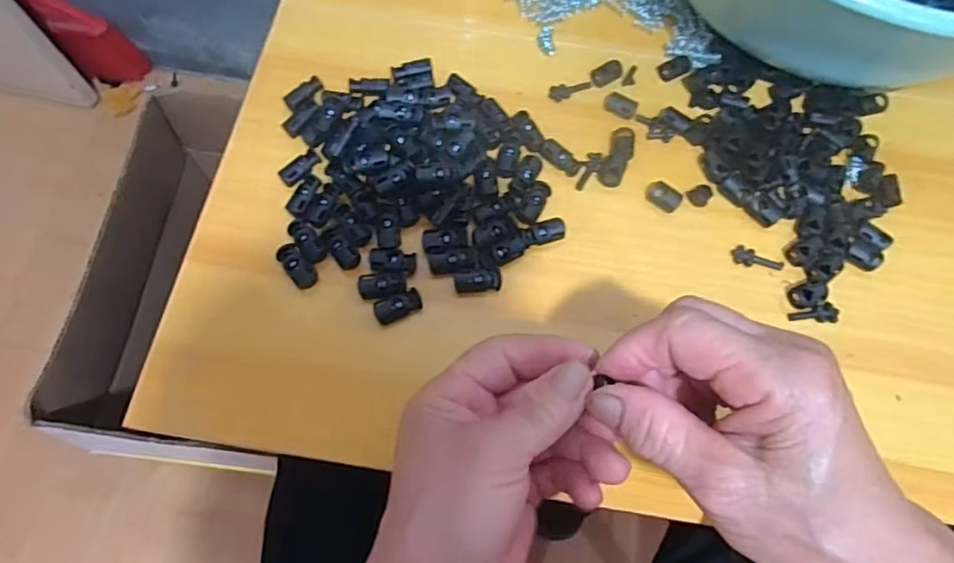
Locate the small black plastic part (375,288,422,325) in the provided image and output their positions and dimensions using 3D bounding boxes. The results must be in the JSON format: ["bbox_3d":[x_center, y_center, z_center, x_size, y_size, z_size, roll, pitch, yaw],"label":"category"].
[{"bbox_3d":[-0.043,0.014,0.329,0.026,0.013,0.012,-23,72,-11],"label":"small black plastic part"}]

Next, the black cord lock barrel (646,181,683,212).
[{"bbox_3d":[0.115,-0.053,0.366,0.022,0.008,0.012,38,72,11],"label":"black cord lock barrel"}]

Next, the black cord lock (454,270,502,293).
[{"bbox_3d":[0.001,0.000,0.338,0.027,0.007,0.011,-5,70,-5],"label":"black cord lock"}]

